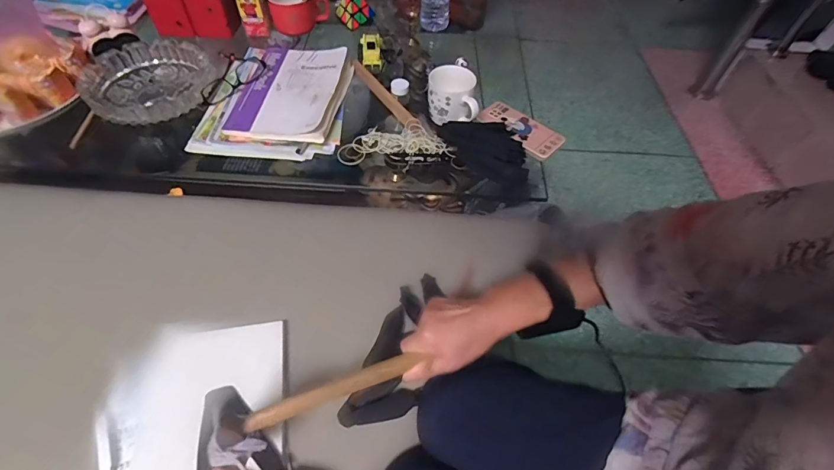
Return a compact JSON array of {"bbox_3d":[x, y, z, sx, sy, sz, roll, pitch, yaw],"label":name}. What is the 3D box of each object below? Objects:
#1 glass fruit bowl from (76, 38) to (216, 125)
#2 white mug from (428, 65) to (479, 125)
[{"bbox_3d":[-0.504,-0.287,0.778,0.212,0.067,0.220,1,53,-2],"label":"glass fruit bowl"},{"bbox_3d":[0.064,-0.252,0.759,0.088,0.071,0.098,2,53,-1],"label":"white mug"}]

